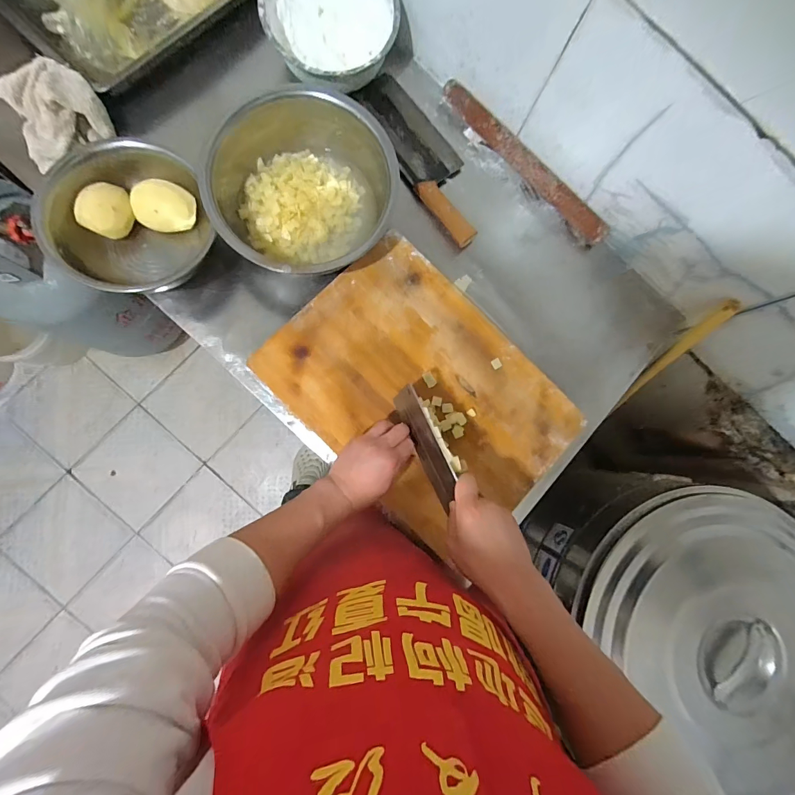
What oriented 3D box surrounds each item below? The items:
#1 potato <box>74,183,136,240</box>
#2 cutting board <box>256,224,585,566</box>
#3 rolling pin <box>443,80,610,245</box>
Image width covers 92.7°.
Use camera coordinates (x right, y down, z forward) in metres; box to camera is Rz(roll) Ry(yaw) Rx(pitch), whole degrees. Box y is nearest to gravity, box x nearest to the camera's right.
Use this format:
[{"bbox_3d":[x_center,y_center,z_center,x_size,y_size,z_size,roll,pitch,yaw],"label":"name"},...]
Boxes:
[{"bbox_3d":[-0.411,-0.265,0.546,0.058,0.056,0.075,28,83,-2],"label":"potato"},{"bbox_3d":[0.038,-0.002,0.572,0.330,0.046,0.427,-44,90,-8],"label":"cutting board"},{"bbox_3d":[0.212,-0.387,0.630,0.351,0.039,0.034,45,81,0],"label":"rolling pin"}]

